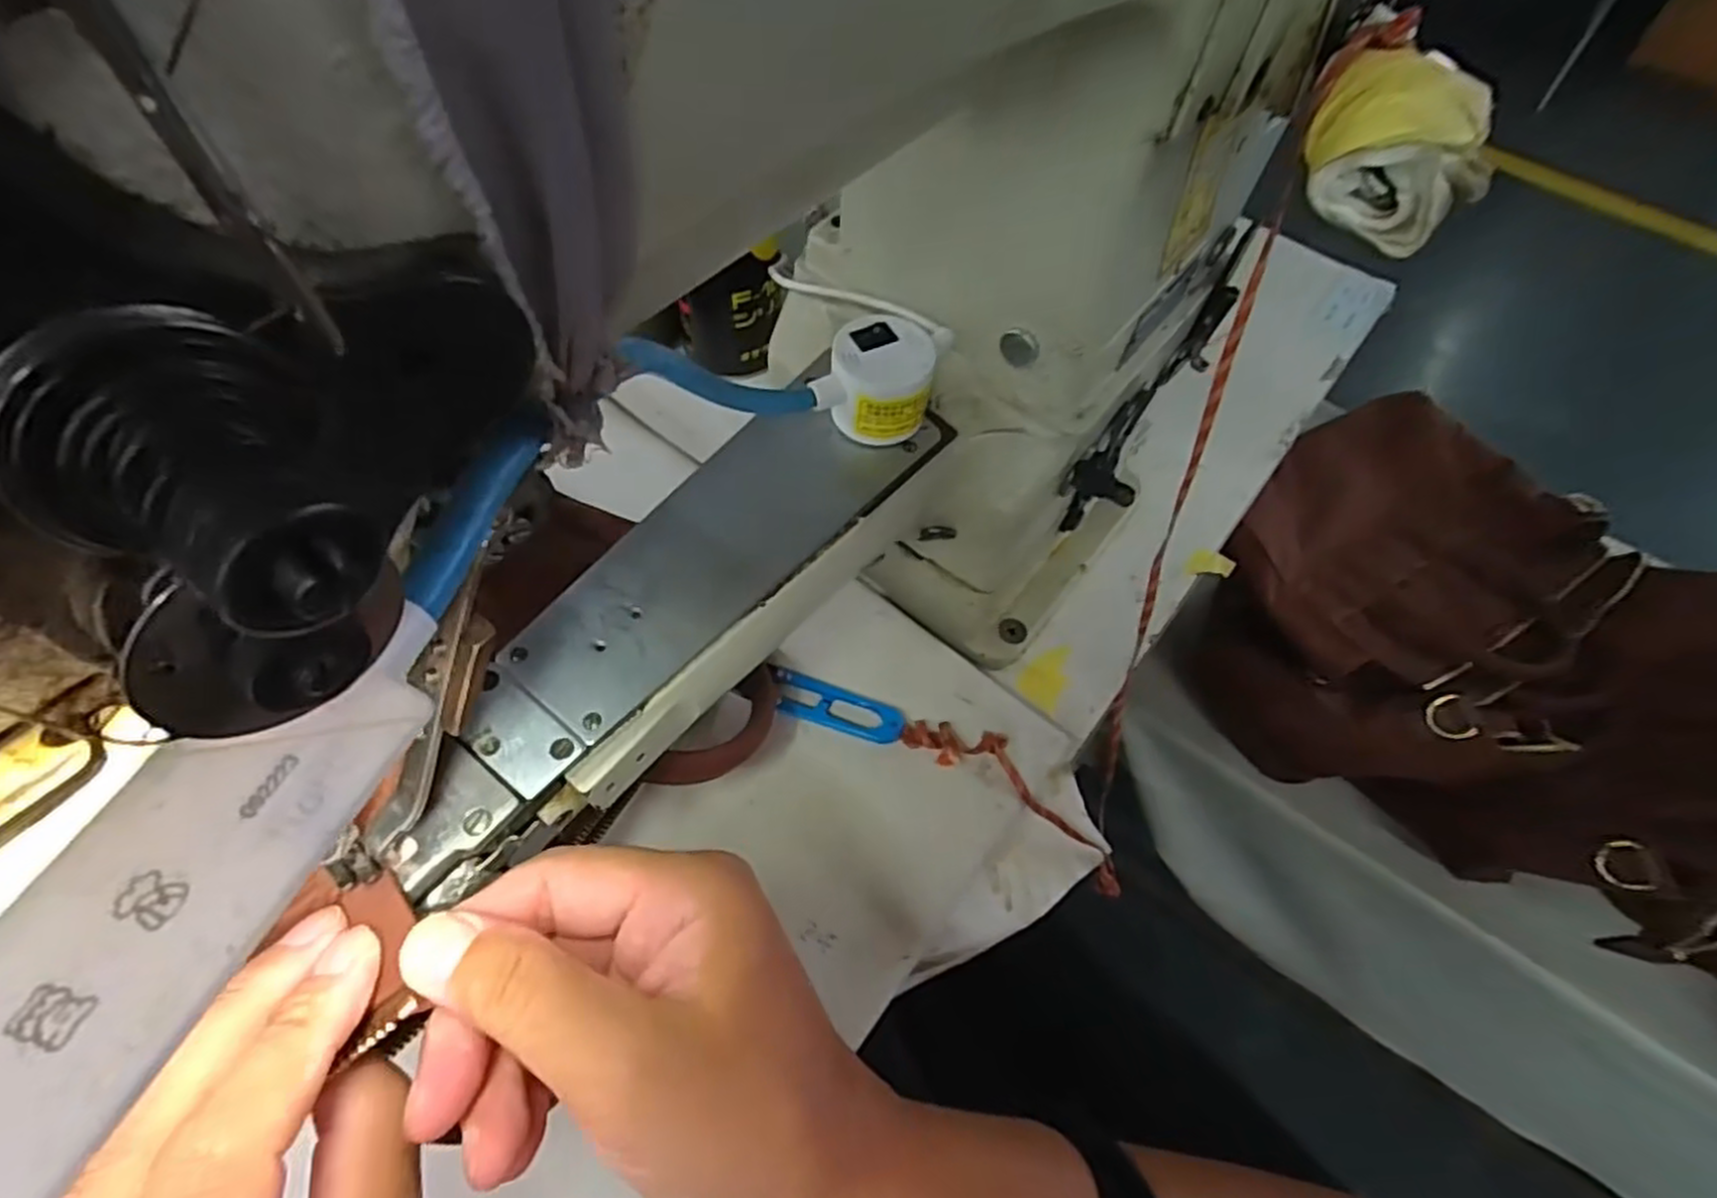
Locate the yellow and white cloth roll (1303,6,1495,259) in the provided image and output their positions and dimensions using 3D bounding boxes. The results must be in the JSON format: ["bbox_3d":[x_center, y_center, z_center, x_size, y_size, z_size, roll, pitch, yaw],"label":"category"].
[{"bbox_3d":[0.134,-0.116,0.190,0.042,0.029,0.046,25,63,12],"label":"yellow and white cloth roll"}]

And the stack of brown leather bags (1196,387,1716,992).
[{"bbox_3d":[0.554,0.083,0.526,0.577,0.187,0.313,38,66,18],"label":"stack of brown leather bags"}]

